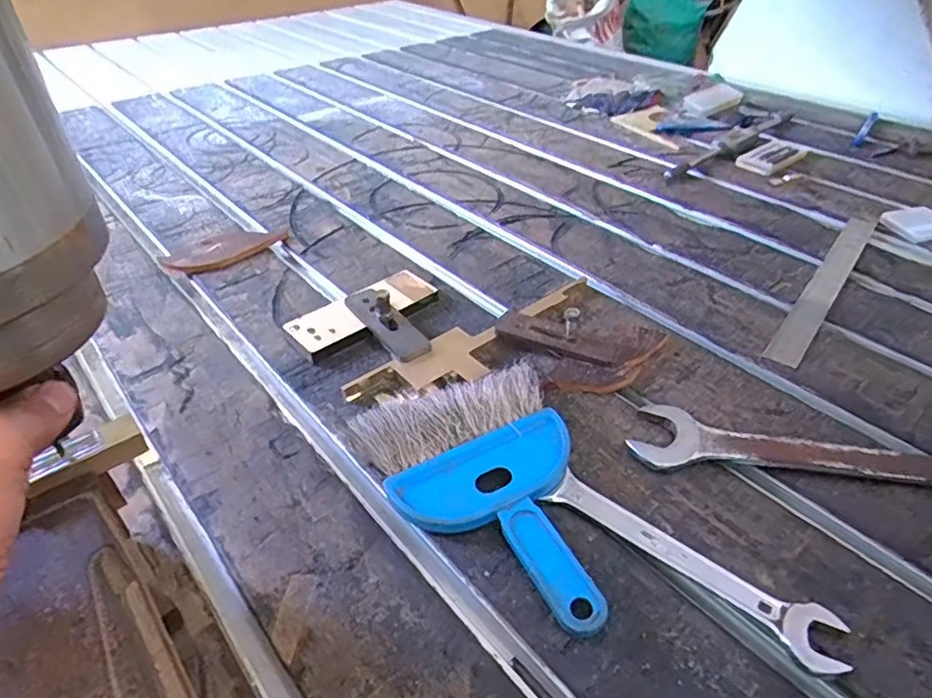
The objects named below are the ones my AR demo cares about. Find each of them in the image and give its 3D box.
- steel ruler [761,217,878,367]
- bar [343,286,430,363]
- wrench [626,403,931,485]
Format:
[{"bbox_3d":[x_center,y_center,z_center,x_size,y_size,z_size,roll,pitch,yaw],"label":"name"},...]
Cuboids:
[{"bbox_3d":[0.351,-0.069,0.570,0.027,0.007,0.311,27,46,29],"label":"steel ruler"},{"bbox_3d":[-0.069,-0.030,0.486,0.030,0.026,0.100,-33,52,-21],"label":"bar"},{"bbox_3d":[0.243,0.071,0.392,0.253,0.011,0.057,6,39,8],"label":"wrench"}]

